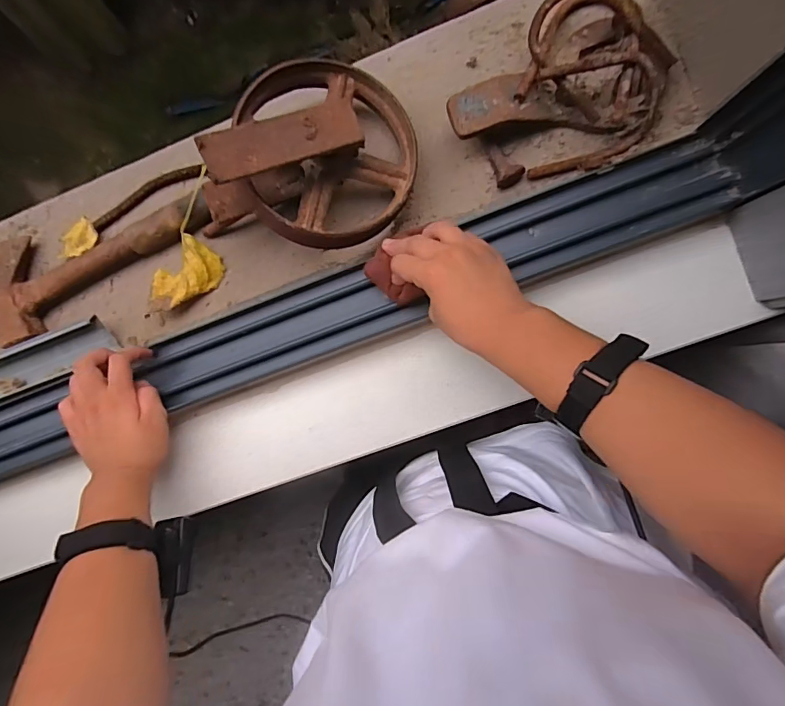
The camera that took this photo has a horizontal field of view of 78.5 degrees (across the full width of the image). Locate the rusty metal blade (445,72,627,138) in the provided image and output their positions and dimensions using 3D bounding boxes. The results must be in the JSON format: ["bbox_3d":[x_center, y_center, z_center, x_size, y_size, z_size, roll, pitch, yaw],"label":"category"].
[{"bbox_3d":[0.140,-0.240,0.475,0.168,0.046,0.054,-3,87,7],"label":"rusty metal blade"}]

